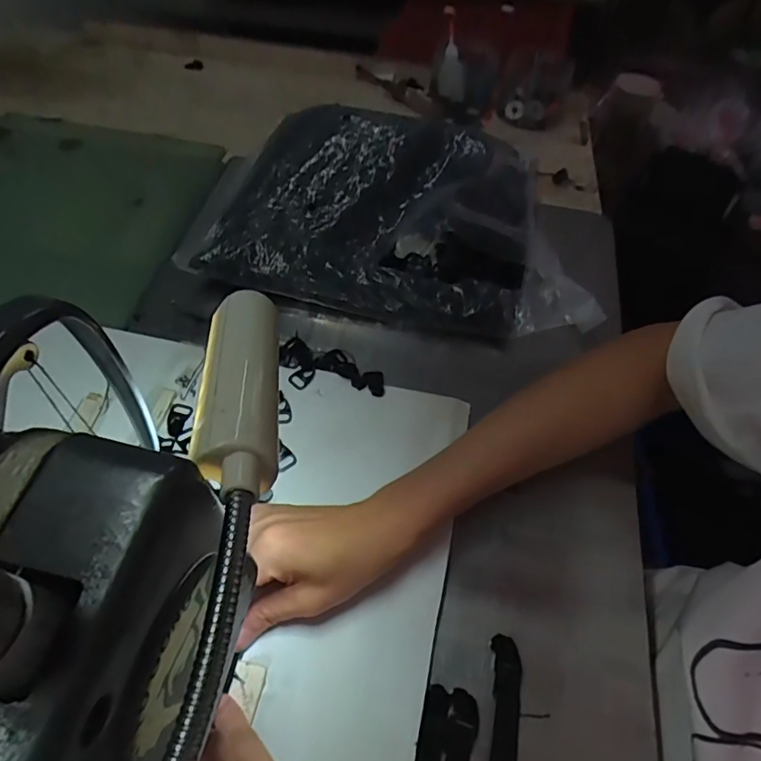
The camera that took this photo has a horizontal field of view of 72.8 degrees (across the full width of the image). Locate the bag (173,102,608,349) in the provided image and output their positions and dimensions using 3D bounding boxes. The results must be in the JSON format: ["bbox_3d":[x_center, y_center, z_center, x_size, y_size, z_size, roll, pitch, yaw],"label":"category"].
[{"bbox_3d":[0.014,-0.168,0.491,0.348,0.054,0.245,10,57,4],"label":"bag"}]

